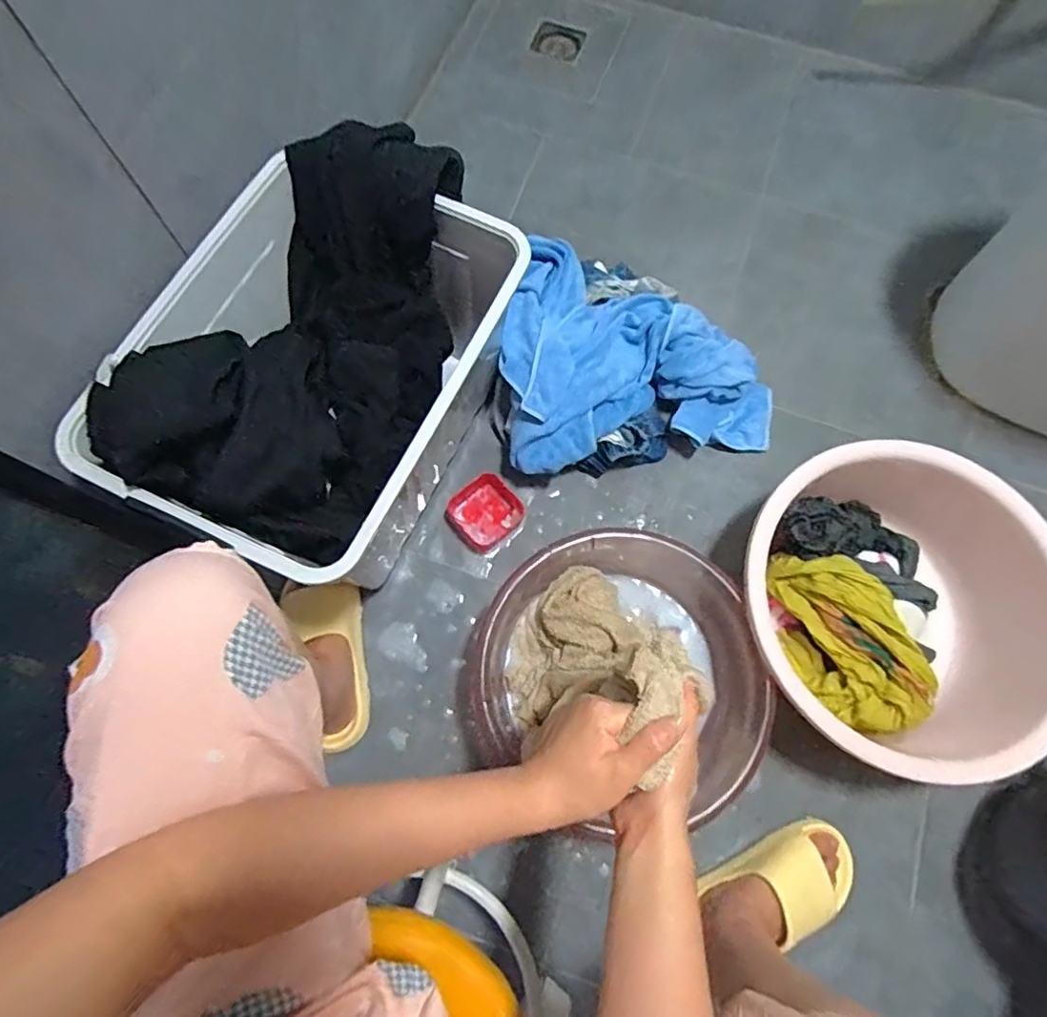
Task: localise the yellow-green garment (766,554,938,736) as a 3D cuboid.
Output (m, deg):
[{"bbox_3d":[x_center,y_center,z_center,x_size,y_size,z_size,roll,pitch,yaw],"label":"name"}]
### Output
[{"bbox_3d":[0.411,0.166,0.768,0.127,0.092,0.243,-21,75,-6],"label":"yellow-green garment"}]

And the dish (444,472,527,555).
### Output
[{"bbox_3d":[-0.058,0.007,0.880,0.101,0.018,0.097,-42,78,-11],"label":"dish"}]

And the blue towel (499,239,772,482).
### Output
[{"bbox_3d":[0.166,-0.247,0.891,0.405,0.131,0.356,-7,74,-2],"label":"blue towel"}]

